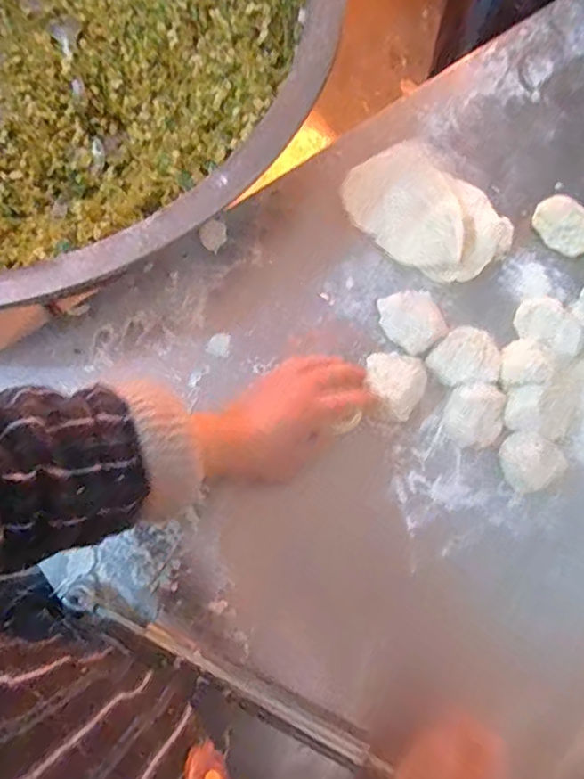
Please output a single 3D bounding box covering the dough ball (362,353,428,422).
[{"bbox_3d":[0.093,-0.007,0.515,0.056,0.025,0.058,-1,75,2],"label":"dough ball"}]

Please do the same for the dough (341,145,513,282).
[{"bbox_3d":[0.135,-0.176,0.569,0.162,0.030,0.113,33,78,10],"label":"dough"}]

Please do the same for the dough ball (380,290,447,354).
[{"bbox_3d":[0.111,-0.065,0.529,0.048,0.021,0.062,-34,81,-10],"label":"dough ball"}]

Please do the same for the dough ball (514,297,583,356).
[{"bbox_3d":[0.244,-0.059,0.536,0.063,0.026,0.044,34,78,4],"label":"dough ball"}]

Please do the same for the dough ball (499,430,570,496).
[{"bbox_3d":[0.215,0.062,0.503,0.056,0.023,0.051,1,77,-3],"label":"dough ball"}]

